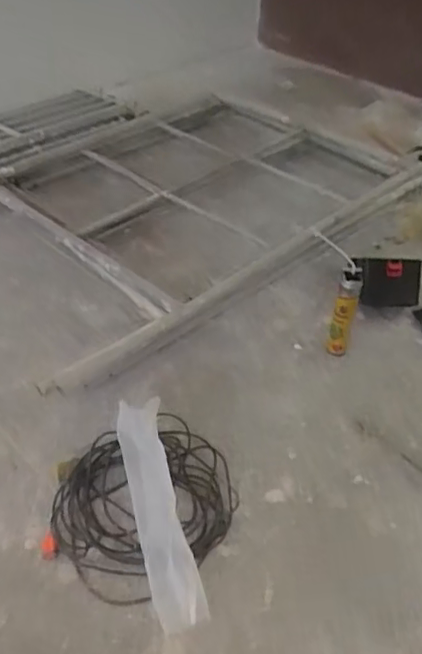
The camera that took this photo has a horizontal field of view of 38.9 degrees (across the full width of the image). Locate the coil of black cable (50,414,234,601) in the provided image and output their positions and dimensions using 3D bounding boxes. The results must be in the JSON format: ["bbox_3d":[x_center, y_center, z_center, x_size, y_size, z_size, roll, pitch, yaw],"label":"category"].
[{"bbox_3d":[-0.166,0.431,1.504,0.461,0.054,0.421,0,43,0],"label":"coil of black cable"}]

